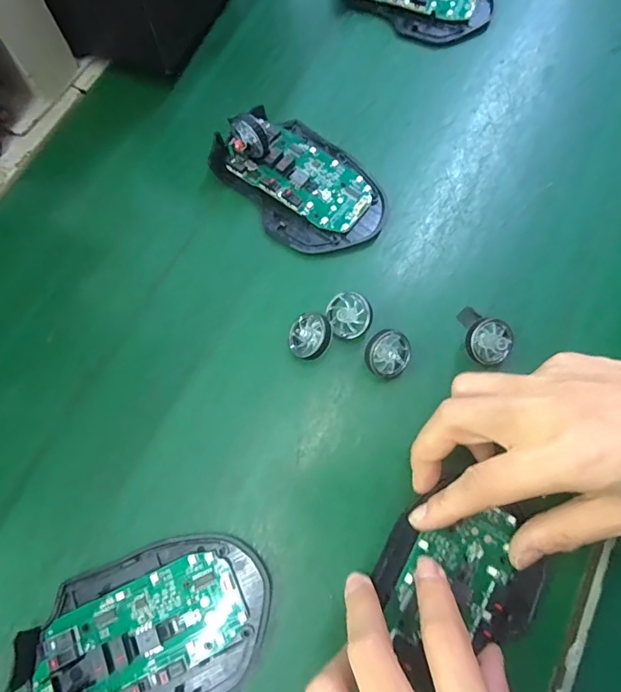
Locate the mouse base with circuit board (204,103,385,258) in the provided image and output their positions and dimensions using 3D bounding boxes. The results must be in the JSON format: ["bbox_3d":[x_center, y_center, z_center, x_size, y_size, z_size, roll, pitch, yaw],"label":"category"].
[{"bbox_3d":[-0.006,-0.109,0.287,0.073,0.036,0.111,-38,74,-12],"label":"mouse base with circuit board"}]

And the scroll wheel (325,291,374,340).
[{"bbox_3d":[0.023,-0.016,0.265,0.024,0.016,0.026,0,70,1],"label":"scroll wheel"}]

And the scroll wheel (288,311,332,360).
[{"bbox_3d":[0.000,-0.005,0.255,0.026,0.007,0.026,-7,75,27],"label":"scroll wheel"}]

